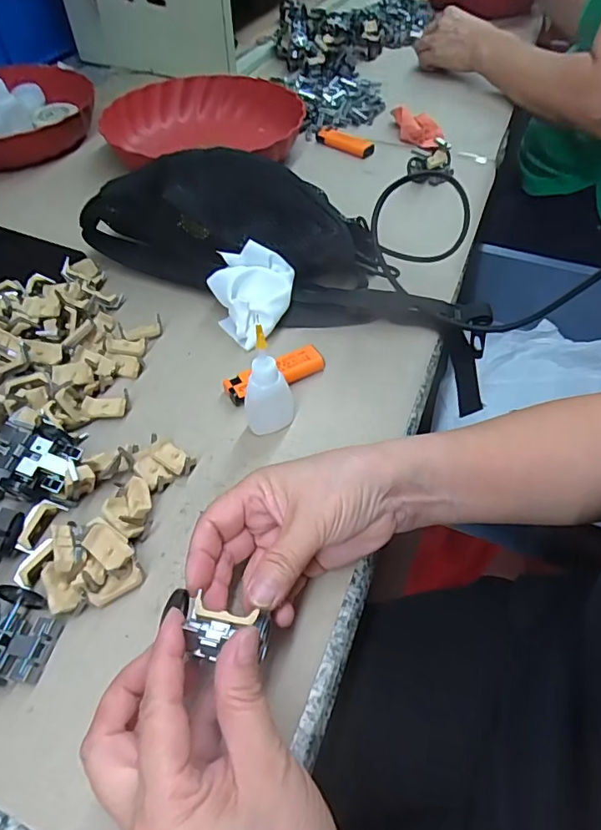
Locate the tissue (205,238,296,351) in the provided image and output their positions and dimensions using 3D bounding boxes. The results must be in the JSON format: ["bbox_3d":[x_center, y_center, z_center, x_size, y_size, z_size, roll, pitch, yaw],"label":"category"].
[{"bbox_3d":[-0.040,-0.104,0.444,0.067,0.055,0.077,-13,53,-9],"label":"tissue"}]

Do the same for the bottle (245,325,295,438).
[{"bbox_3d":[-0.022,-0.019,0.352,0.029,0.083,0.023,12,53,11],"label":"bottle"}]

